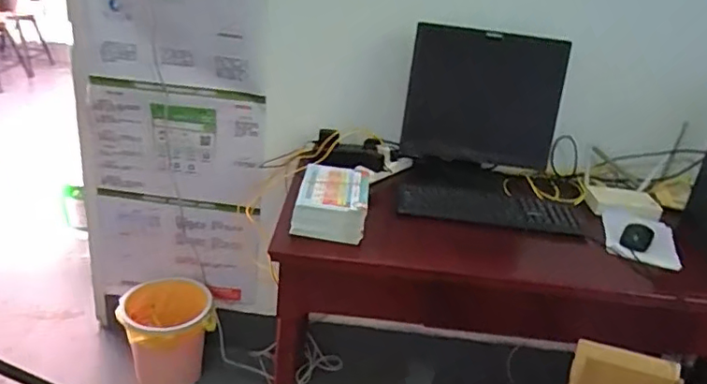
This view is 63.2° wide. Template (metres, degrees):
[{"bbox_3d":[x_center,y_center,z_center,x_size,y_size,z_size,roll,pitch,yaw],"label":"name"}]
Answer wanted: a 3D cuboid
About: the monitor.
[{"bbox_3d":[0.336,-0.232,1.456,0.374,0.351,0.081,0,28,-11],"label":"monitor"}]

